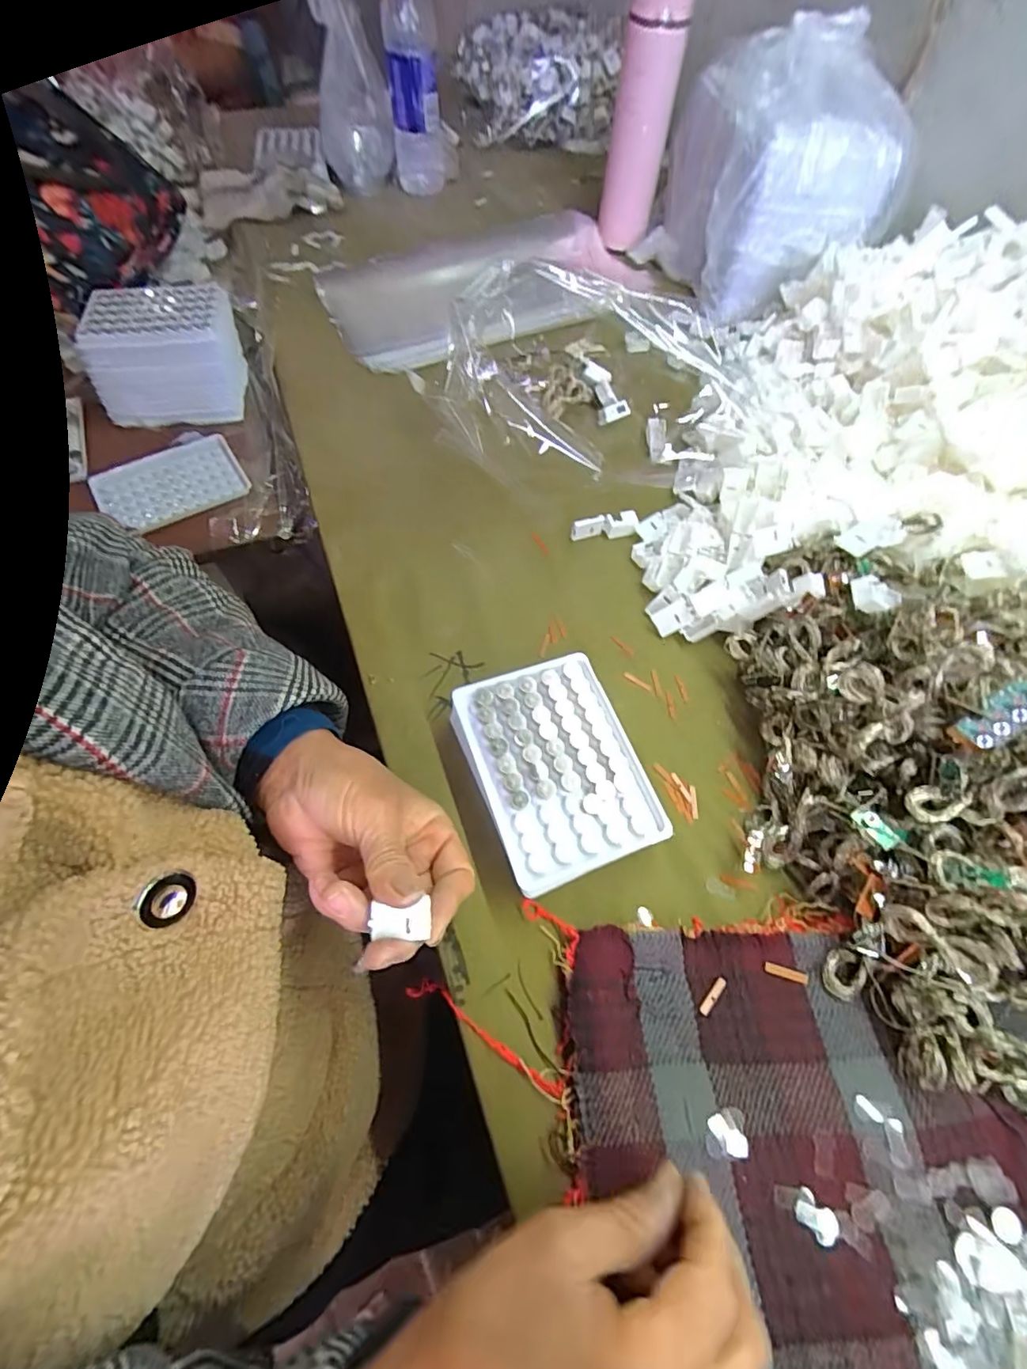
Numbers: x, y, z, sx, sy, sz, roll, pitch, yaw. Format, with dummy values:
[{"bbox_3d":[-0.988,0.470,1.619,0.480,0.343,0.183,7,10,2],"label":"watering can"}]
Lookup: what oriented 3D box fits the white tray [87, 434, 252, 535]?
[{"bbox_3d":[-0.336,-0.196,0.540,0.134,0.014,0.093,-23,65,-14],"label":"white tray"}]

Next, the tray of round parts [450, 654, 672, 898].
[{"bbox_3d":[0.025,0.052,0.343,0.096,0.033,0.129,-18,63,-12],"label":"tray of round parts"}]

